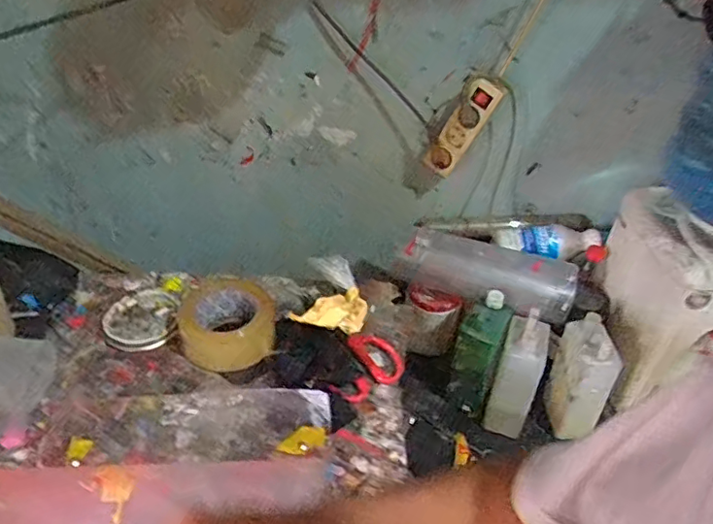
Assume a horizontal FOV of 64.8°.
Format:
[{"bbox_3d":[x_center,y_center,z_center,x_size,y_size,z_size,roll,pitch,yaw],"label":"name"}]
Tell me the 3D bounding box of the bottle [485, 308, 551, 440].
[{"bbox_3d":[0.263,0.189,0.923,0.065,0.220,0.083,16,41,16],"label":"bottle"}]

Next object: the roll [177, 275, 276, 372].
[{"bbox_3d":[-0.164,0.073,0.713,0.113,0.045,0.125,-6,40,-11],"label":"roll"}]

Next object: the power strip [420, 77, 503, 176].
[{"bbox_3d":[0.179,-0.227,0.963,0.056,0.185,0.043,33,43,2],"label":"power strip"}]

